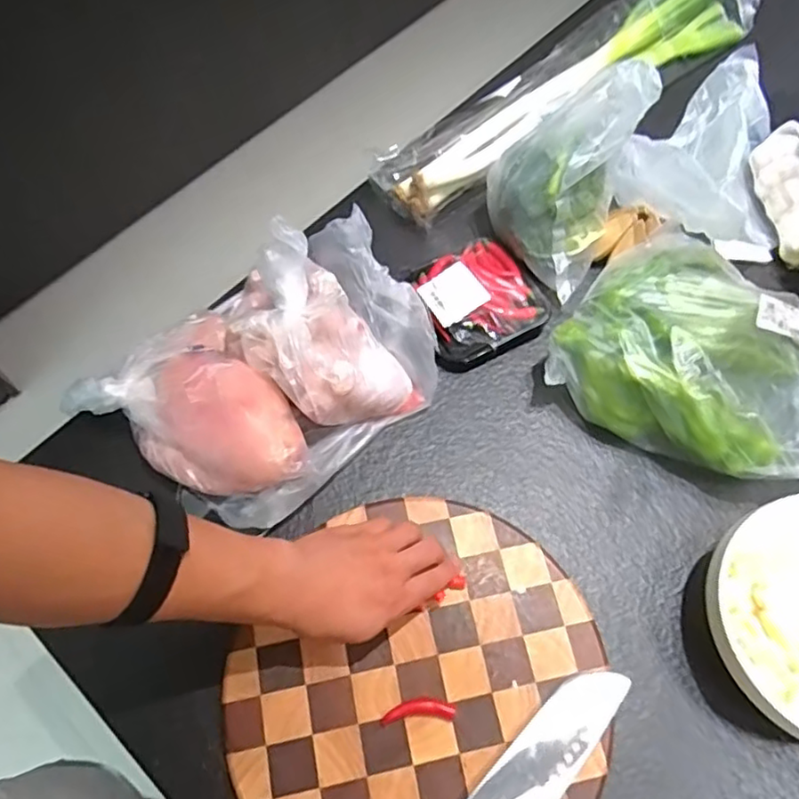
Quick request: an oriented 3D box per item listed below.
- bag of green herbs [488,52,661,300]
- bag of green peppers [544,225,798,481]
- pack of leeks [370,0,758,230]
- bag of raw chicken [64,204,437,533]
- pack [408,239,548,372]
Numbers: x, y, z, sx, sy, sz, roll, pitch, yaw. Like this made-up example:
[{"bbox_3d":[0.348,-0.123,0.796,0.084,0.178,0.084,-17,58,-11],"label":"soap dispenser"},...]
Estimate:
[{"bbox_3d":[0.165,-0.237,0.661,0.134,0.186,0.134,29,68,13],"label":"bag of green herbs"},{"bbox_3d":[0.325,-0.042,0.625,0.303,0.120,0.215,29,68,13],"label":"bag of green peppers"},{"bbox_3d":[0.244,-0.427,0.839,0.635,0.063,0.126,-35,69,-16],"label":"pack of leeks"},{"bbox_3d":[-0.117,-0.047,0.620,0.327,0.119,0.230,-40,71,-17],"label":"bag of raw chicken"},{"bbox_3d":[0.084,-0.110,0.703,0.137,0.036,0.132,-26,67,-12],"label":"pack"}]

